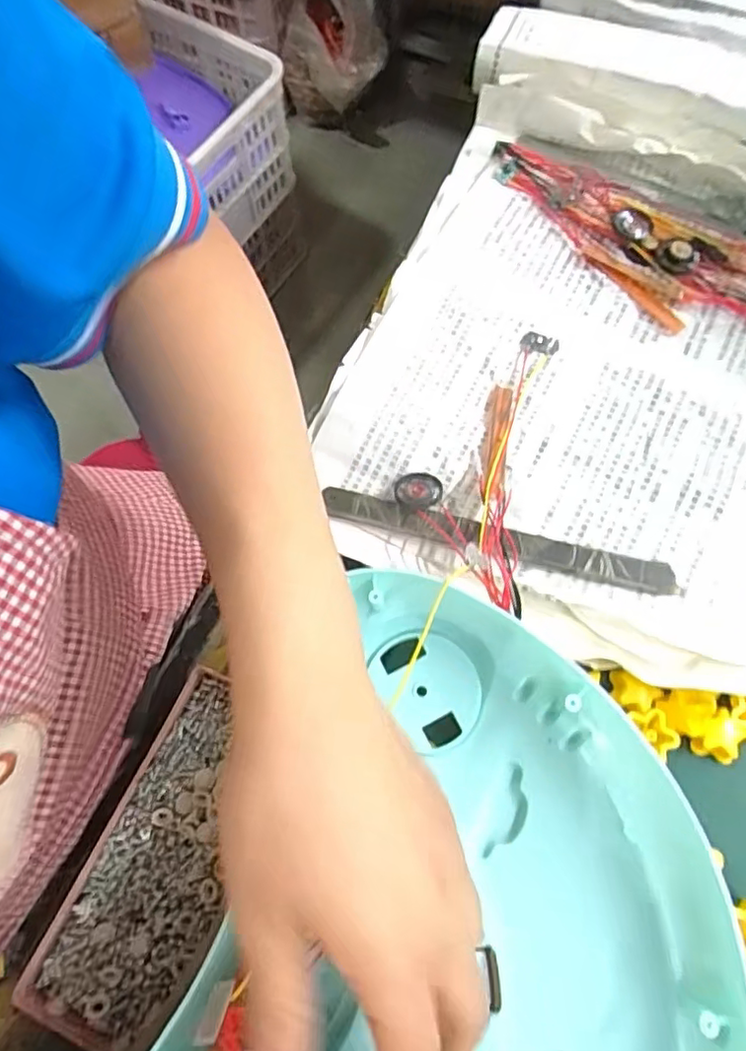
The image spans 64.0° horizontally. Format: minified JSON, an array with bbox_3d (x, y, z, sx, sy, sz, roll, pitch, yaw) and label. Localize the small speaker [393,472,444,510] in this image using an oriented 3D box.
[{"bbox_3d":[0.027,-0.020,0.350,0.028,0.006,0.028,-2,46,2],"label":"small speaker"}]

